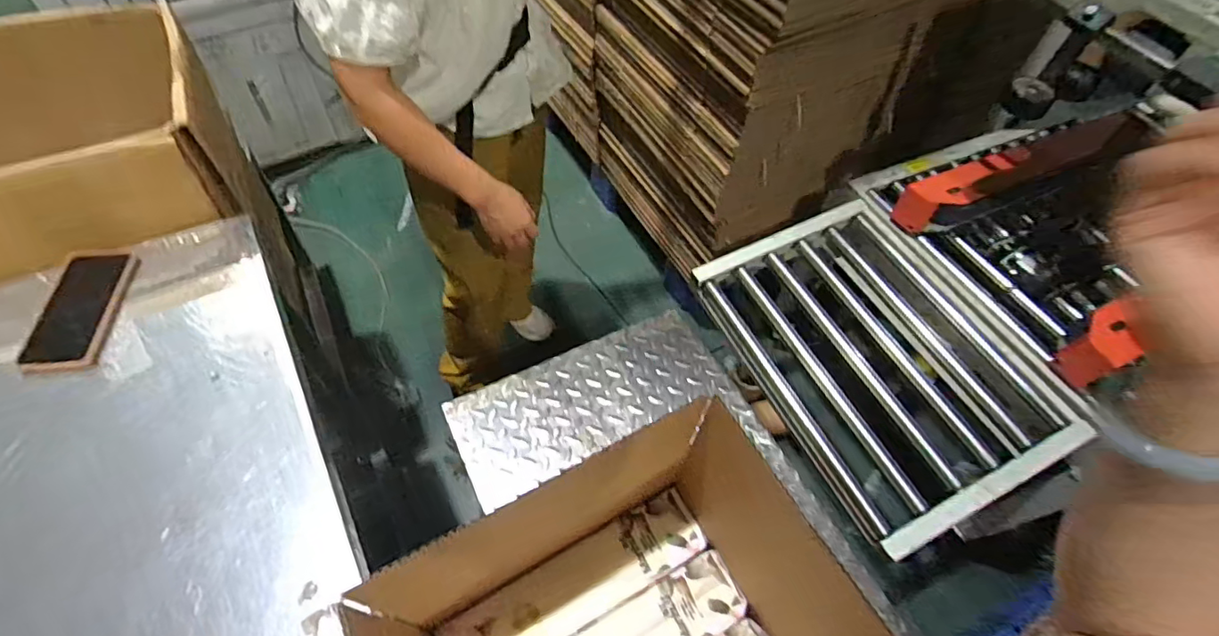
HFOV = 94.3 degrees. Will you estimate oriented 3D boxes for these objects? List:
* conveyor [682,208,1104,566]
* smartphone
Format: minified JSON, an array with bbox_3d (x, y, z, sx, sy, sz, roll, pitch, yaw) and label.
[{"bbox_3d":[0.523,0.087,1.088,0.466,0.169,0.661,-22,60,-18],"label":"conveyor"},{"bbox_3d":[-0.635,-0.014,0.682,0.087,0.015,0.173,-3,56,-7],"label":"smartphone"}]

